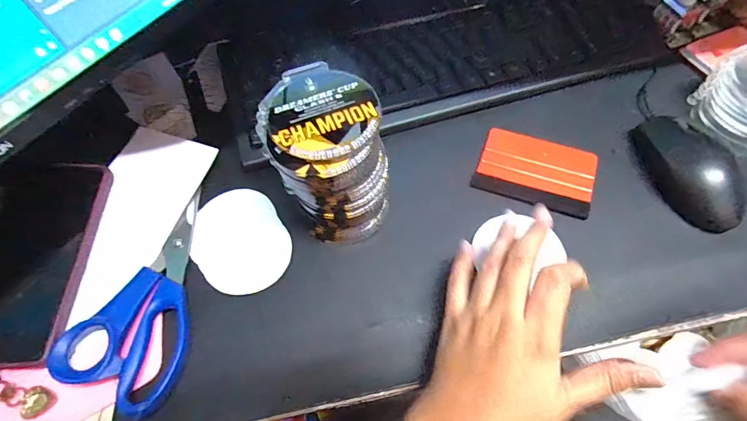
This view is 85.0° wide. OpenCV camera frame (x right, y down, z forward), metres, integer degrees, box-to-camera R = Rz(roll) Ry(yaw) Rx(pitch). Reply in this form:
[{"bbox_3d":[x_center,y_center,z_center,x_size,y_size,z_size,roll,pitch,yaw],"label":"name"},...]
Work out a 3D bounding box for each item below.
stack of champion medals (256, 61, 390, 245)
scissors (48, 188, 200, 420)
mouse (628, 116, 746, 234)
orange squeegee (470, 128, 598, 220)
[{"bbox_3d":[-0.035,-0.037,0.321,0.080,0.114,0.094,-20,64,-9],"label":"stack of champion medals"},{"bbox_3d":[-0.184,0.064,0.316,0.081,0.025,0.169,-5,62,-1],"label":"scissors"},{"bbox_3d":[0.273,-0.037,0.351,0.057,0.032,0.112,-18,63,-8],"label":"mouse"},{"bbox_3d":[0.148,-0.038,0.373,0.098,0.012,0.070,20,64,11],"label":"orange squeegee"}]

